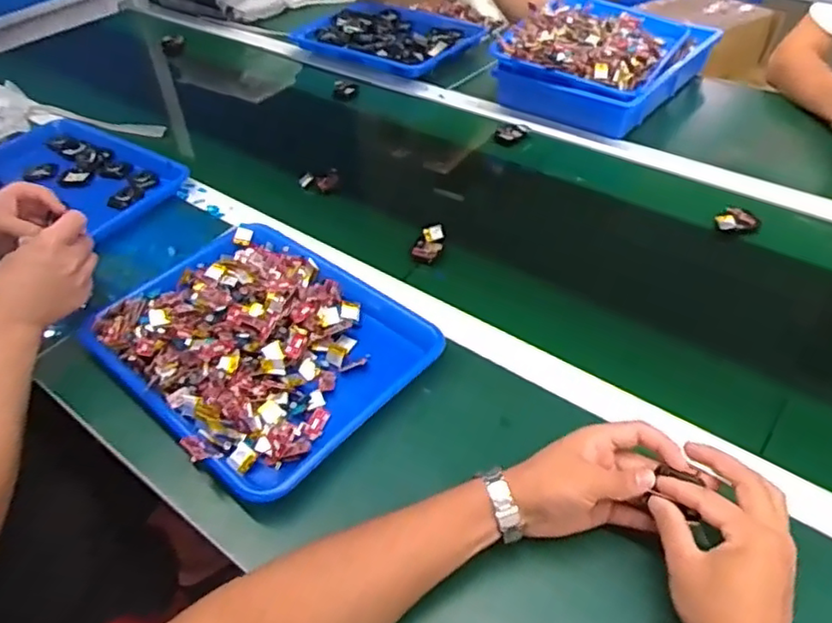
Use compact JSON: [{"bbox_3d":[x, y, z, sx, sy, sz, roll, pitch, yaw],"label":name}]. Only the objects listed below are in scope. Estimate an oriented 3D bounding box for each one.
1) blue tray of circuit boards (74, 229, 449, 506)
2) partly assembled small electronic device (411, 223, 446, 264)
[{"bbox_3d":[-0.165,0.032,0.671,0.331,0.057,0.258,32,55,32],"label":"blue tray of circuit boards"},{"bbox_3d":[0.018,-0.085,0.788,0.031,0.013,0.063,26,61,-1],"label":"partly assembled small electronic device"}]

